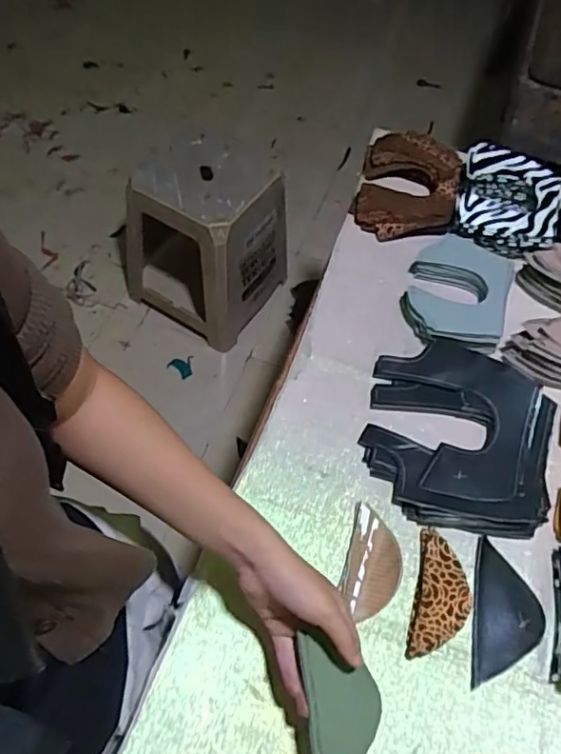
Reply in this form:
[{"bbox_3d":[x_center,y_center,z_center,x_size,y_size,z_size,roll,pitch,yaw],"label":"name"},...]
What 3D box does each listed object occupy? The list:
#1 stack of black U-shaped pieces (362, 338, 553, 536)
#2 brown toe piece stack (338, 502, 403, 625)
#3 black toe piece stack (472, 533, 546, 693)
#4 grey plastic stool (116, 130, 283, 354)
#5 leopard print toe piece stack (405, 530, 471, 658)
[{"bbox_3d":[0.191,0.056,0.618,0.191,0.036,0.208,15,58,5],"label":"stack of black U-shaped pieces"},{"bbox_3d":[0.089,0.180,0.554,0.053,0.011,0.102,16,58,6],"label":"brown toe piece stack"},{"bbox_3d":[0.213,0.221,0.539,0.063,0.008,0.128,12,58,3],"label":"black toe piece stack"},{"bbox_3d":[-0.209,-0.362,1.488,0.400,0.405,0.314,30,62,13],"label":"grey plastic stool"},{"bbox_3d":[0.152,0.206,0.541,0.049,0.015,0.113,14,58,5],"label":"leopard print toe piece stack"}]

